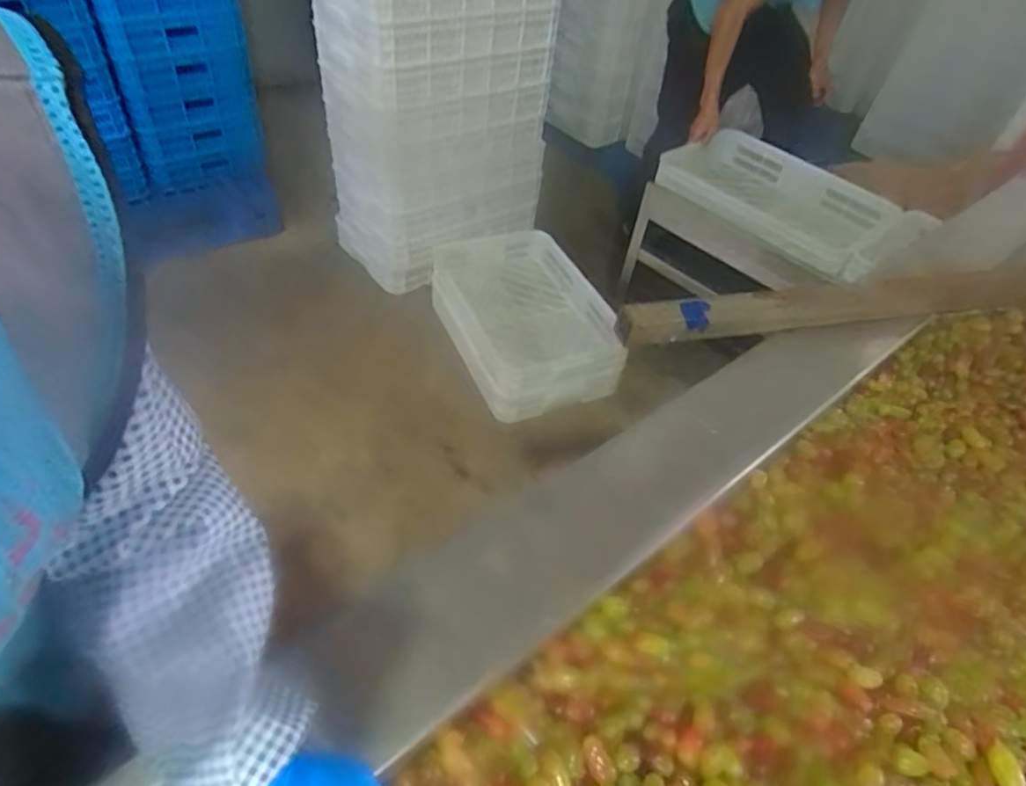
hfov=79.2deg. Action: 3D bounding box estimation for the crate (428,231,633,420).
[{"bbox_3d":[0.062,-0.232,1.906,0.477,0.199,0.748,-14,51,-24],"label":"crate"}]

